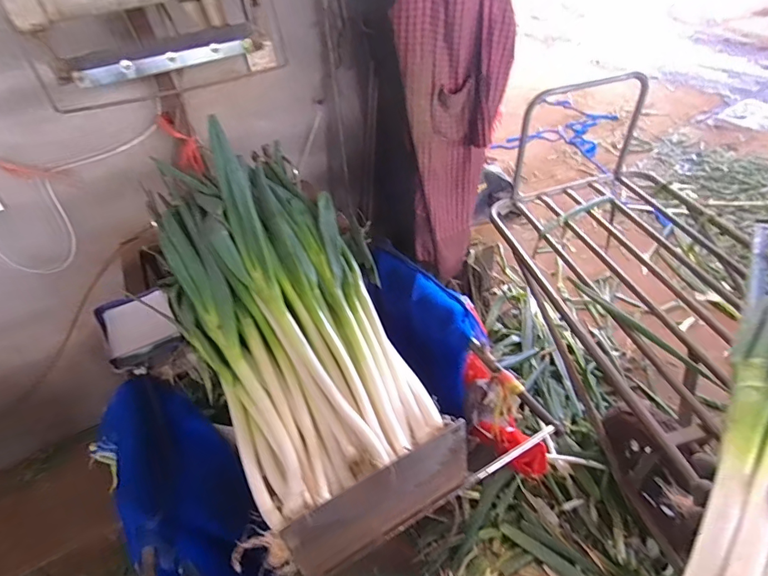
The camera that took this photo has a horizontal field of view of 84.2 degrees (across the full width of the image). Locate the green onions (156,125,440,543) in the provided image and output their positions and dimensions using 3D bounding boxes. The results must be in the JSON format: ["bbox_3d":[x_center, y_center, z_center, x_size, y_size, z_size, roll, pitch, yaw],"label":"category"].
[{"bbox_3d":[-0.203,0.012,0.788,0.366,0.158,0.725,-22,63,-17],"label":"green onions"}]

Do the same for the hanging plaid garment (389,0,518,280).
[{"bbox_3d":[0.226,-0.519,1.391,0.258,0.976,0.290,18,47,26],"label":"hanging plaid garment"}]

